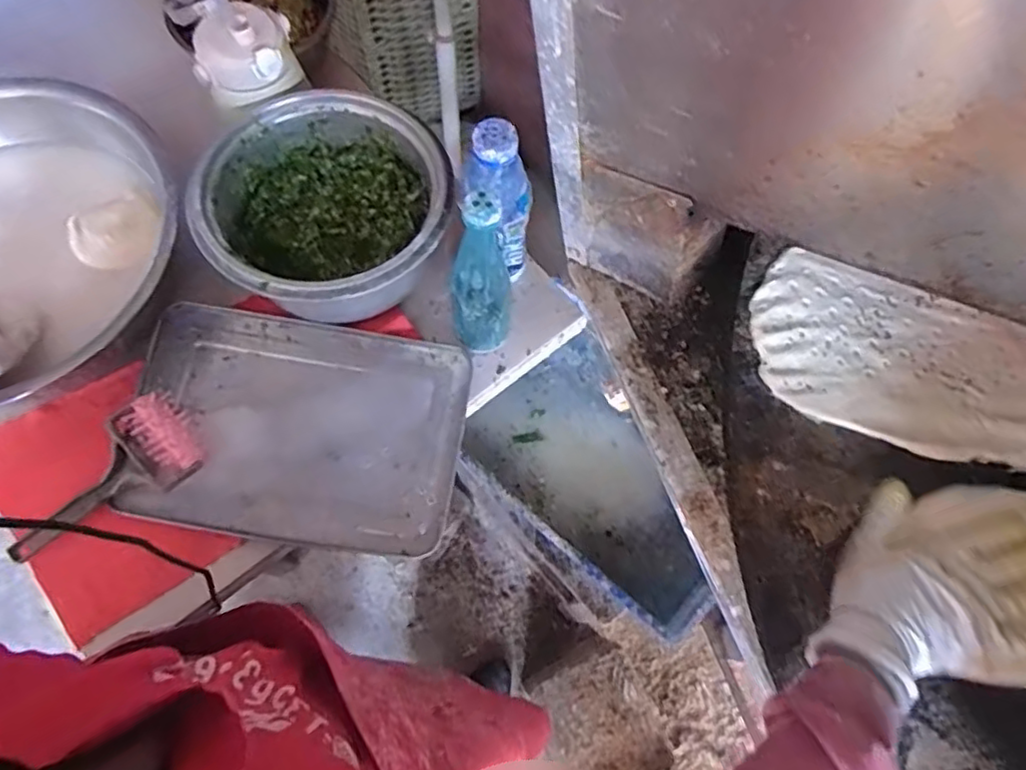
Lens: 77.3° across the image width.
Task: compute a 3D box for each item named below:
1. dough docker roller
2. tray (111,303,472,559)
[{"bbox_3d":[-0.403,0.093,0.630,0.197,0.042,0.095,-34,73,-14],"label":"dough docker roller"},{"bbox_3d":[-0.222,0.044,0.670,0.330,0.021,0.231,8,68,1],"label":"tray"}]

